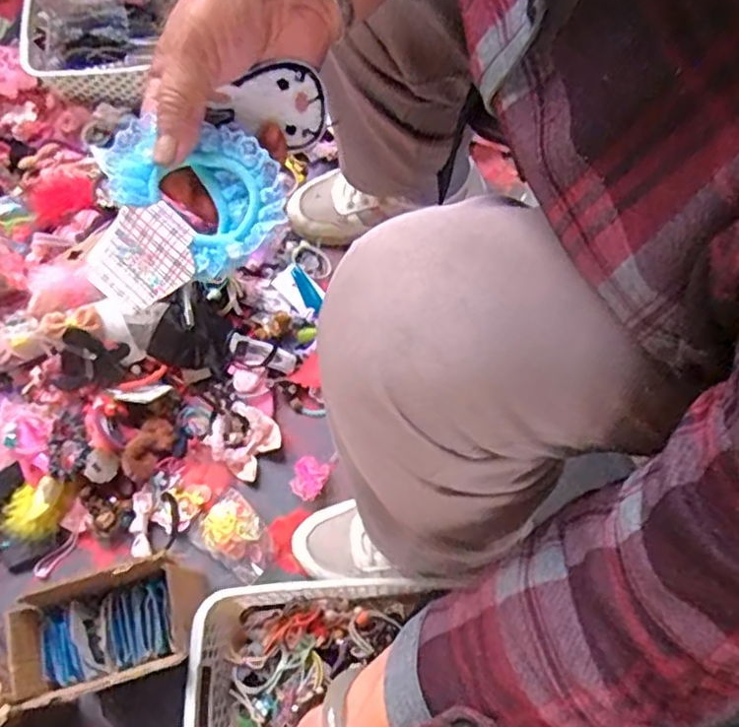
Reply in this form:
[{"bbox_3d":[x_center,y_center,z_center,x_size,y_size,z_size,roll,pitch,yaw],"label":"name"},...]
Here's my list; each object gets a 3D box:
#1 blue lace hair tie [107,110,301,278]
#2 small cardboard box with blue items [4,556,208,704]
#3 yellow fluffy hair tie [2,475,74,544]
[{"bbox_3d":[-0.082,-0.086,0.327,0.082,0.024,0.065,43,81,-3],"label":"blue lace hair tie"},{"bbox_3d":[-0.228,0.243,0.614,0.153,0.100,0.087,-15,70,-5],"label":"small cardboard box with blue items"},{"bbox_3d":[-0.346,0.144,0.682,0.059,0.034,0.067,25,72,9],"label":"yellow fluffy hair tie"}]

